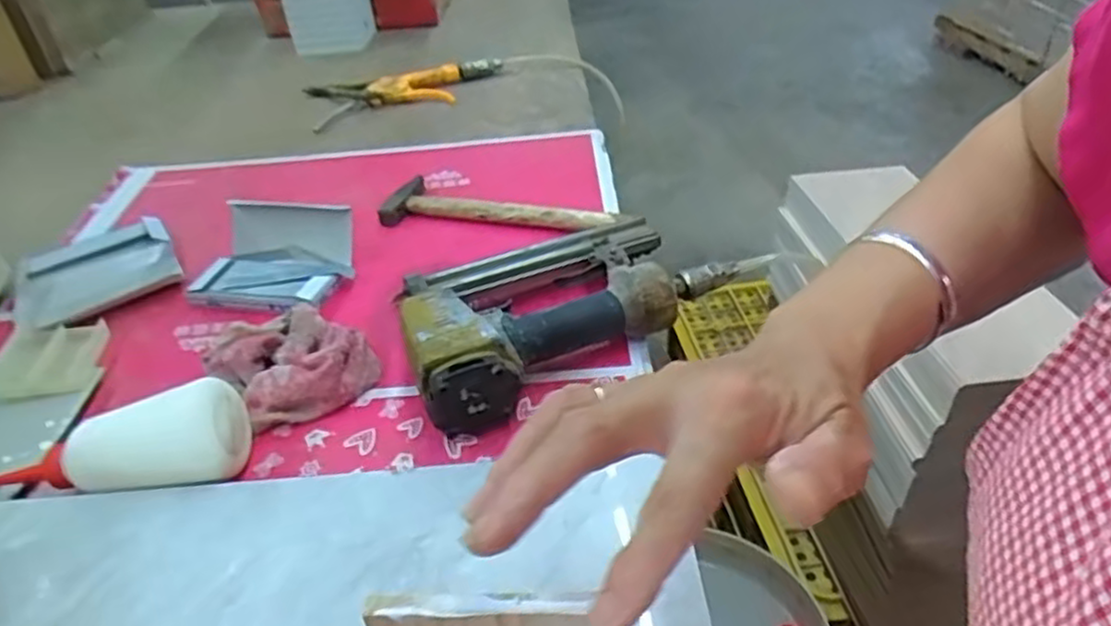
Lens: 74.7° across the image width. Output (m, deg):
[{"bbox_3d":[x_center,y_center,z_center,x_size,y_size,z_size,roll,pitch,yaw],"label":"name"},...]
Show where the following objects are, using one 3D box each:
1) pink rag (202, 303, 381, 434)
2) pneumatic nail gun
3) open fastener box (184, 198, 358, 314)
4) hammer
[{"bbox_3d":[-0.202,0.027,0.542,0.099,0.035,0.143,-32,44,-31],"label":"pink rag"},{"bbox_3d":[-0.005,-0.014,0.549,0.245,0.058,0.157,-23,40,-23],"label":"pneumatic nail gun"},{"bbox_3d":[-0.247,-0.053,0.640,0.132,0.049,0.098,4,38,13],"label":"open fastener box"},{"bbox_3d":[-0.049,-0.099,0.699,0.242,0.025,0.065,8,39,17],"label":"hammer"}]

